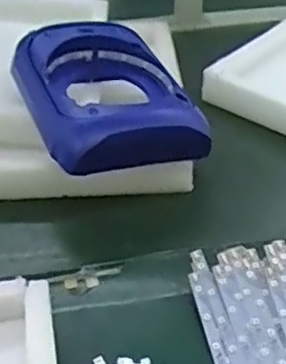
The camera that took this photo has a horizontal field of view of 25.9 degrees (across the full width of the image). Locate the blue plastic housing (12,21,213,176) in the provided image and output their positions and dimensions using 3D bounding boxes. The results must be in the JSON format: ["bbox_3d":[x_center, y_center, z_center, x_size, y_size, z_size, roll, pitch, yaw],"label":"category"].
[{"bbox_3d":[-0.042,-0.104,0.704,0.166,0.065,0.245,-14,40,-16],"label":"blue plastic housing"}]

